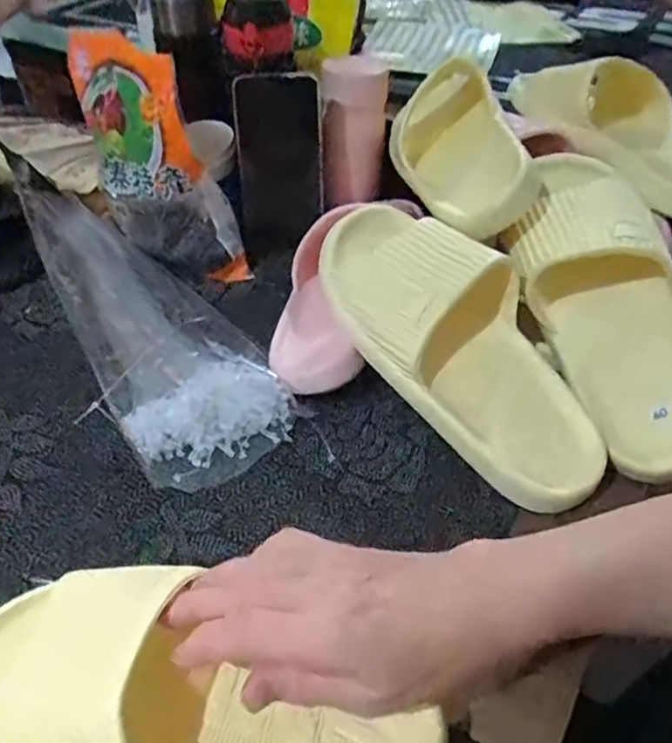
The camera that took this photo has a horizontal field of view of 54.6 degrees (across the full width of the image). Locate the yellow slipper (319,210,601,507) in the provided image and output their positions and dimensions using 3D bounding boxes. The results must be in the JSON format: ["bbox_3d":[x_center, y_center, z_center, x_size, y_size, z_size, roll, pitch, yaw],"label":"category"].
[{"bbox_3d":[0.084,-0.022,0.459,0.105,0.071,0.263,-33,75,-20],"label":"yellow slipper"}]

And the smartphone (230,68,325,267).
[{"bbox_3d":[-0.052,-0.189,0.616,0.079,0.168,0.015,-4,33,-2],"label":"smartphone"}]

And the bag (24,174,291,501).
[{"bbox_3d":[-0.168,-0.059,0.560,0.125,0.038,0.395,-22,48,-22],"label":"bag"}]

